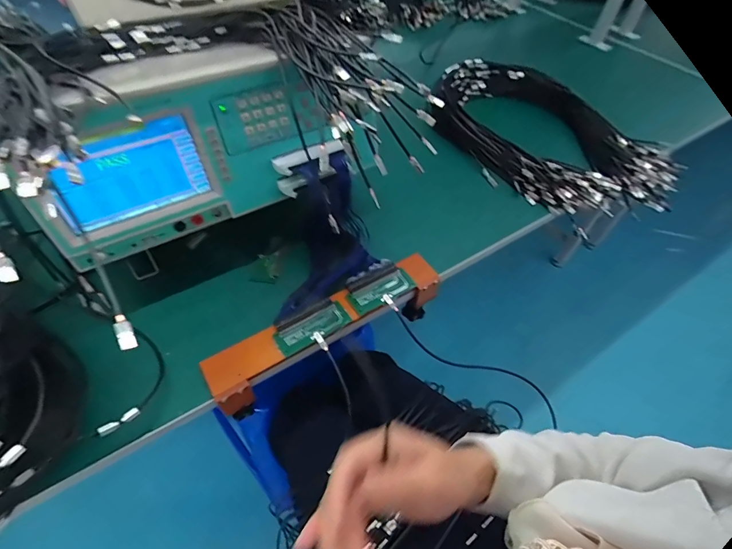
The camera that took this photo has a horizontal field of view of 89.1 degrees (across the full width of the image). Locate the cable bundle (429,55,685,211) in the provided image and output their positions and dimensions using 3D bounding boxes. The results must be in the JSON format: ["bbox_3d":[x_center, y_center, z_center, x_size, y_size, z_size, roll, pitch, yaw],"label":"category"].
[{"bbox_3d":[0.354,-0.292,0.750,0.350,0.083,0.492,-34,62,-26],"label":"cable bundle"}]

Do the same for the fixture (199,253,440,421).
[{"bbox_3d":[-0.043,0.068,0.506,0.338,0.052,0.078,-28,59,-22],"label":"fixture"}]

